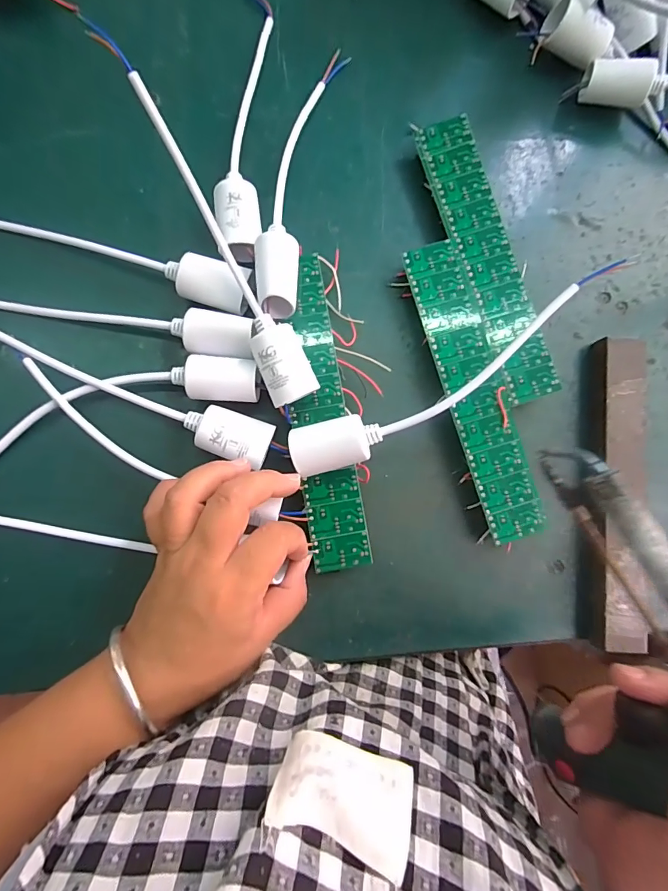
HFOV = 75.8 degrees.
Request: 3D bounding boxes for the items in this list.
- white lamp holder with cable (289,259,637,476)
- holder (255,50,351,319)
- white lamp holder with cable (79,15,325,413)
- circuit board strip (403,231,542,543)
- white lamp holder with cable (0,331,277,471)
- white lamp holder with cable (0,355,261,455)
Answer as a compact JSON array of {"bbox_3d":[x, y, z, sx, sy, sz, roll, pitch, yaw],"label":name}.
[{"bbox_3d":[0.074,-0.039,0.262,0.217,0.075,0.033,-27,88,-7],"label":"white lamp holder with cable"},{"bbox_3d":[-0.019,-0.181,0.281,0.030,0.043,0.202,13,84,-4],"label":"holder"},{"bbox_3d":[-0.064,-0.116,0.241,0.029,0.029,0.199,-28,101,-7],"label":"white lamp holder with cable"},{"bbox_3d":[0.094,-0.037,0.293,0.039,0.016,0.199,-17,87,-6],"label":"circuit board strip"},{"bbox_3d":[-0.125,-0.027,0.266,0.179,0.025,0.028,19,84,-3],"label":"white lamp holder with cable"},{"bbox_3d":[-0.145,-0.022,0.262,0.198,0.028,0.038,-14,86,-6],"label":"white lamp holder with cable"}]

